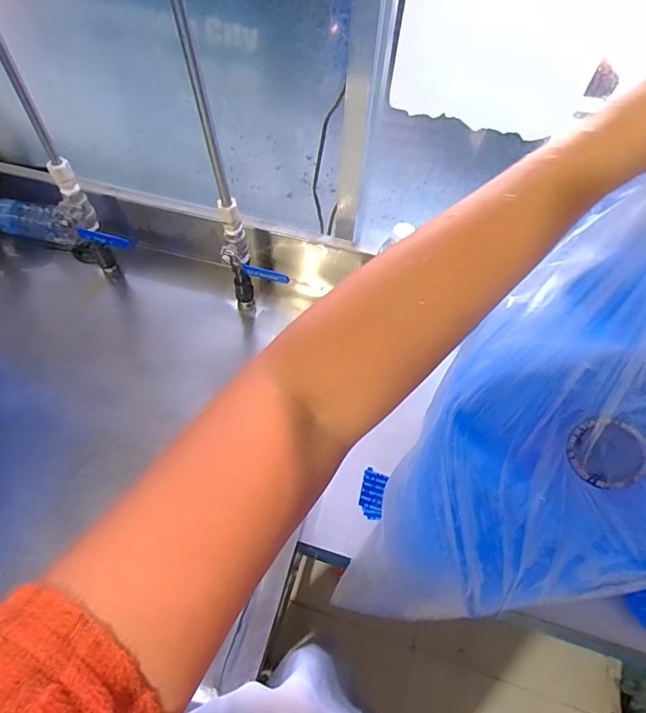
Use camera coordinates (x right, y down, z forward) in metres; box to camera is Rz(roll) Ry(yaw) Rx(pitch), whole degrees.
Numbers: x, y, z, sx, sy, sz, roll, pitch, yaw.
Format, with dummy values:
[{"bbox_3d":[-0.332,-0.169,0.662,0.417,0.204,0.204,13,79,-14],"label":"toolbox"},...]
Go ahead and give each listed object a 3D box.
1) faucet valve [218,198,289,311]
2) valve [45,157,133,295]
[{"bbox_3d":[-0.104,-0.115,0.658,0.046,0.212,0.101,-38,66,-24],"label":"faucet valve"},{"bbox_3d":[-0.338,-0.168,0.713,0.069,0.257,0.119,-20,60,-15],"label":"valve"}]

